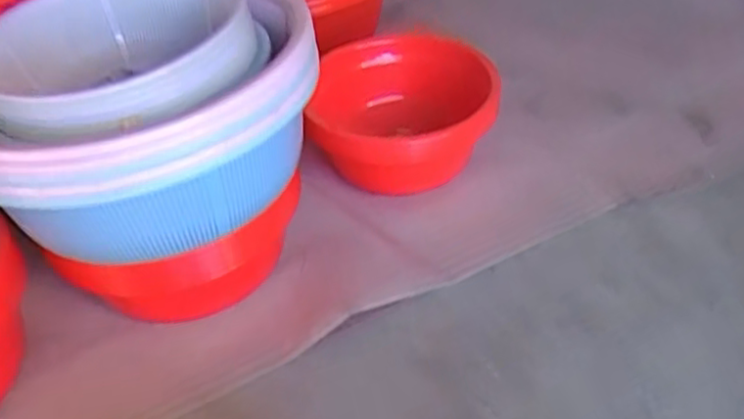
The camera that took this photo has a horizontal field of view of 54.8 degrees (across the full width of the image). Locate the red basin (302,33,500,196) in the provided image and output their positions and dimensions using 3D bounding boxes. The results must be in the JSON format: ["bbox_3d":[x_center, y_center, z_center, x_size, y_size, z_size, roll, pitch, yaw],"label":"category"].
[{"bbox_3d":[0.036,-0.132,1.073,0.257,0.155,0.263,-3,43,3],"label":"red basin"}]

